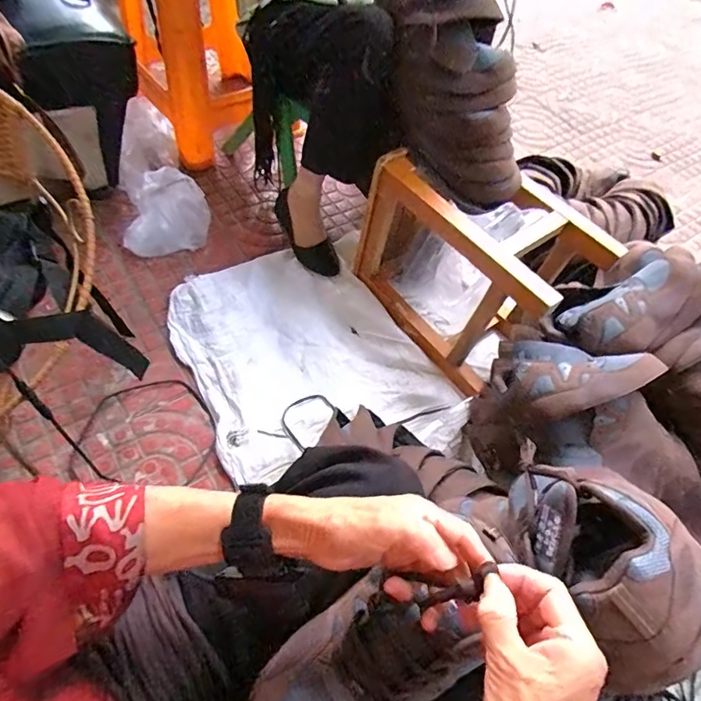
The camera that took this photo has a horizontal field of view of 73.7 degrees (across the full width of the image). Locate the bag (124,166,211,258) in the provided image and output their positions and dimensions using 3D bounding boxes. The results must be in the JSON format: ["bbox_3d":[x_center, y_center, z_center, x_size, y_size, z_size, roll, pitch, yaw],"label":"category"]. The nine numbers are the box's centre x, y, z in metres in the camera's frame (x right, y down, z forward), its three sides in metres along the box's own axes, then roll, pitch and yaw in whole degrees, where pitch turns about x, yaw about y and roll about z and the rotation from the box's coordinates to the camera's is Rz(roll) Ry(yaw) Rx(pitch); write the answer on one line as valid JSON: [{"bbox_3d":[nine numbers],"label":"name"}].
[{"bbox_3d":[-0.429,-0.315,1.086,0.188,0.122,0.160,-10,59,-12],"label":"bag"}]

